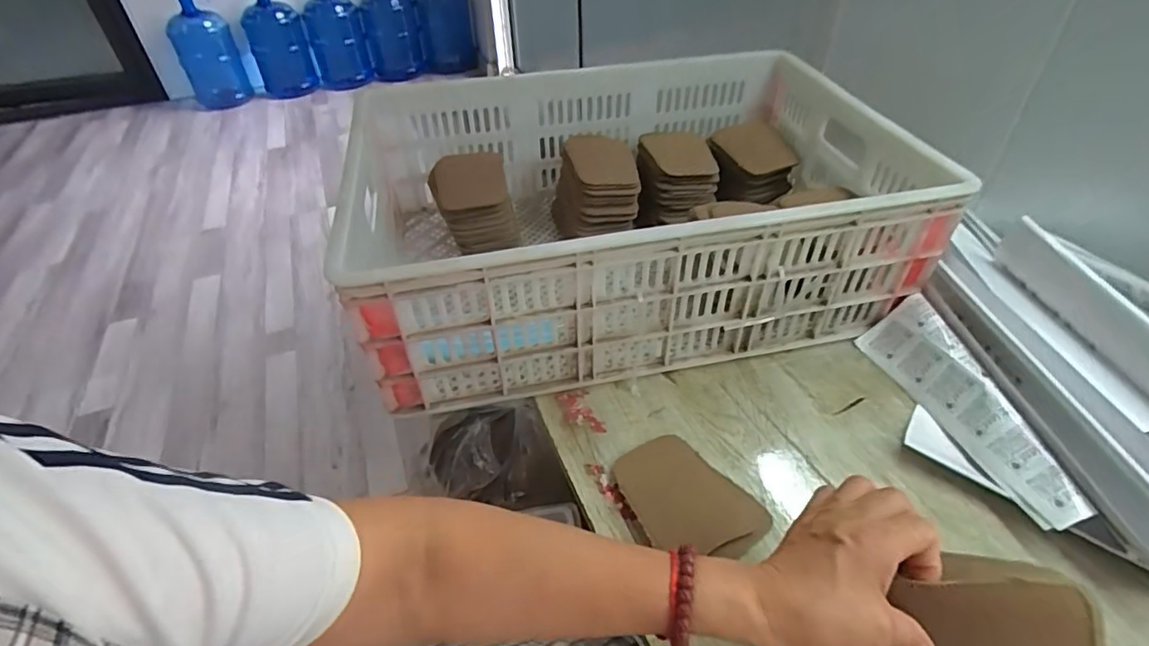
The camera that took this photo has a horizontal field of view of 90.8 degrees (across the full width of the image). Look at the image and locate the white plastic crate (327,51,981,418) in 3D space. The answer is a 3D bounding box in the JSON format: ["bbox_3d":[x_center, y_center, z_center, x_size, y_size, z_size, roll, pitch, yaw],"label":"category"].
[{"bbox_3d":[0.058,-0.164,0.712,0.593,0.187,0.449,-10,43,-8],"label":"white plastic crate"}]

